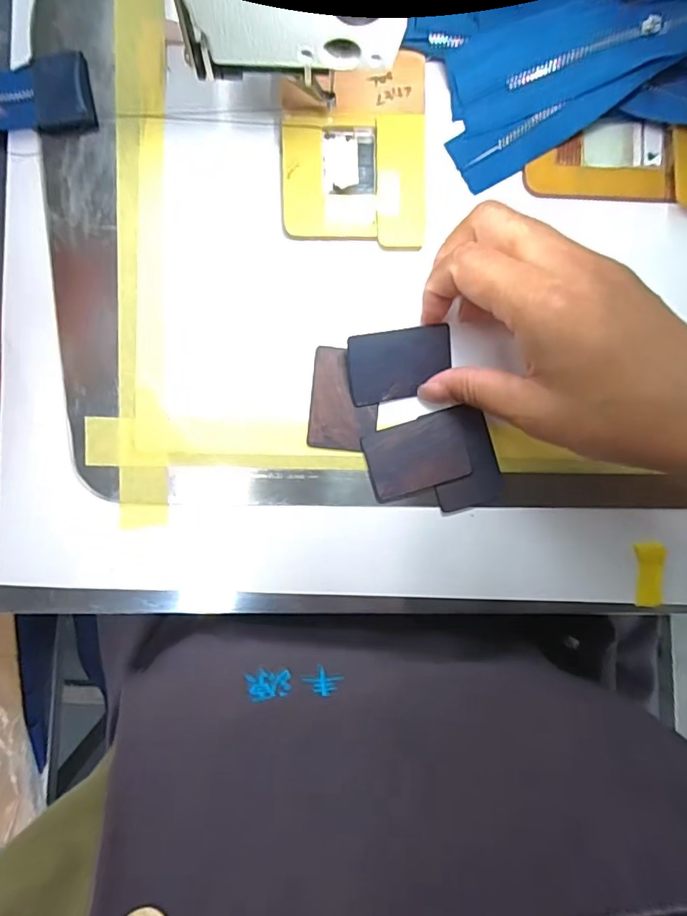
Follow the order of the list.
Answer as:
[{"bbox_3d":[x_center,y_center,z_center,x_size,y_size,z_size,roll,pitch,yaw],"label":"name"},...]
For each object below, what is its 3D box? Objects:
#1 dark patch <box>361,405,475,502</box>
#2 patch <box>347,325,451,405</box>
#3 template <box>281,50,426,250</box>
[{"bbox_3d":[0.038,-0.001,0.270,0.052,0.004,0.035,-17,92,-3],"label":"dark patch"},{"bbox_3d":[0.029,-0.047,0.266,0.052,0.004,0.035,-10,108,-6],"label":"patch"},{"bbox_3d":[0.006,-0.154,0.263,0.071,0.004,0.091,0,92,-3],"label":"template"}]

